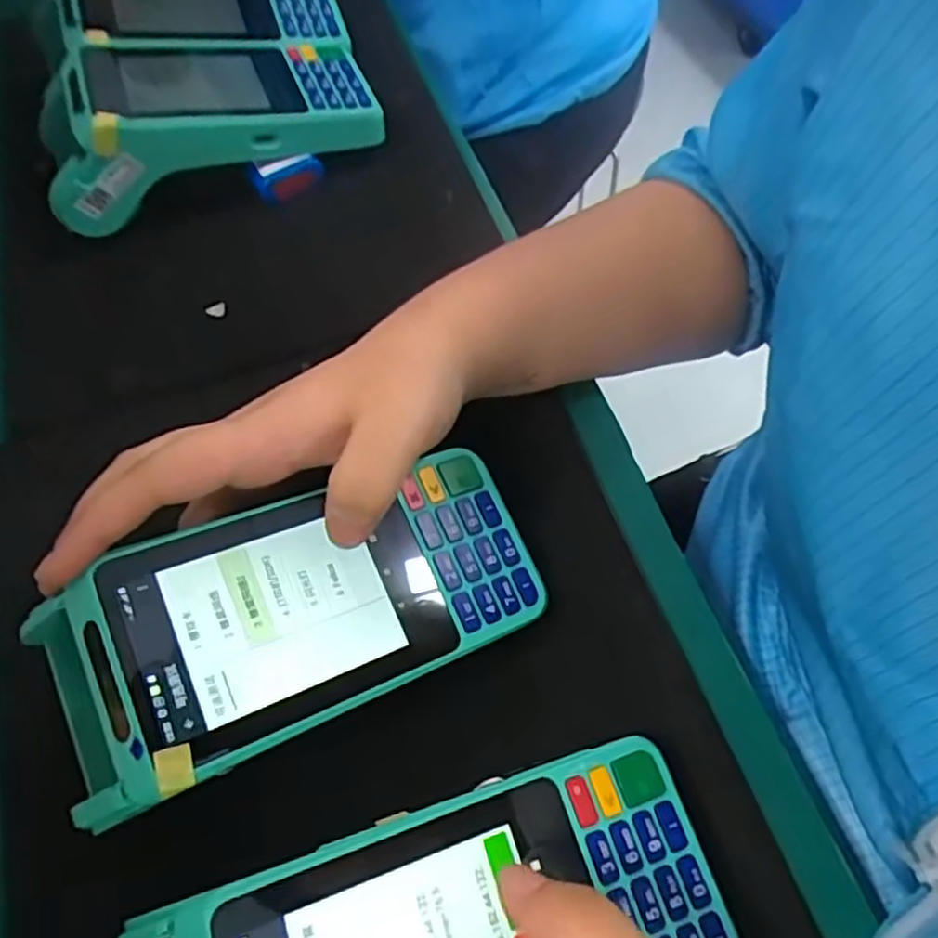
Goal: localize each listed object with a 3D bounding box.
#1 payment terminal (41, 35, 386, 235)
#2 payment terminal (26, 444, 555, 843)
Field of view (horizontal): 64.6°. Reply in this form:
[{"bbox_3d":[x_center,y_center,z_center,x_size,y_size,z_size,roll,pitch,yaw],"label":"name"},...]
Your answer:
[{"bbox_3d":[-0.139,-0.191,0.385,0.173,0.046,0.083,-21,64,-8],"label":"payment terminal"},{"bbox_3d":[-0.056,0.052,0.260,0.159,0.041,0.073,-18,74,-25],"label":"payment terminal"}]

